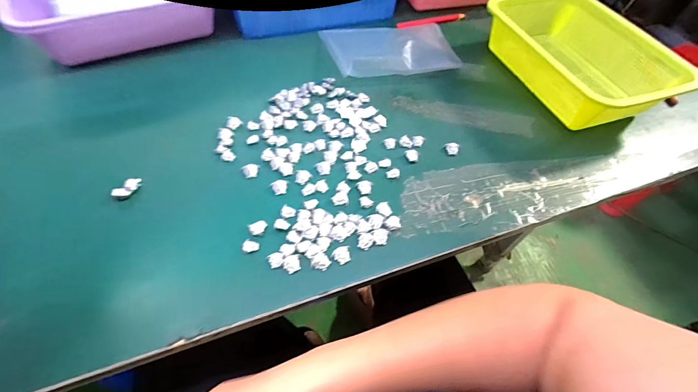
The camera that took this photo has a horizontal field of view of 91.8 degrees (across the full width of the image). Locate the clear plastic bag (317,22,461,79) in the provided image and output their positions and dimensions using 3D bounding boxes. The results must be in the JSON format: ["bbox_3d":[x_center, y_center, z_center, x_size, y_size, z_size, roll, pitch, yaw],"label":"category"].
[{"bbox_3d":[0.065,-0.239,0.539,0.190,0.027,0.143,-12,58,-12],"label":"clear plastic bag"}]

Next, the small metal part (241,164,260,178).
[{"bbox_3d":[-0.114,-0.030,0.395,0.019,0.006,0.017,-8,57,-9],"label":"small metal part"}]

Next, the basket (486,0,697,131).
[{"bbox_3d":[0.340,-0.198,0.502,0.175,0.080,0.239,-14,58,-13],"label":"basket"}]

